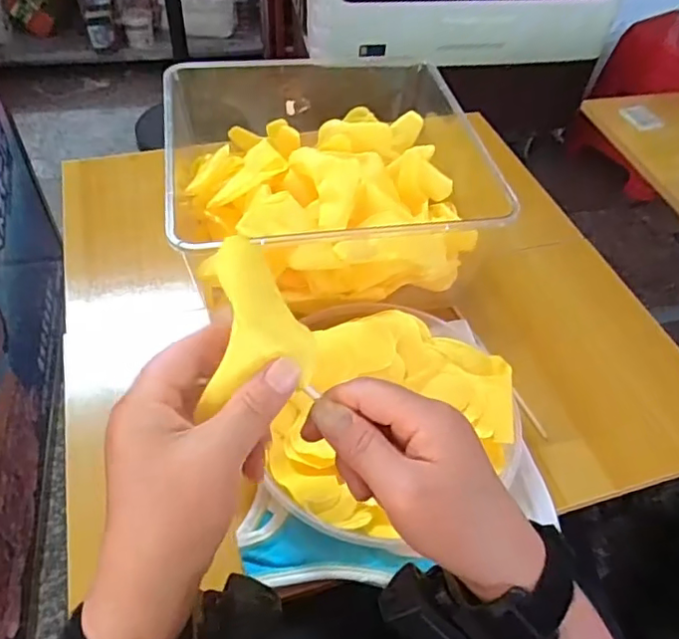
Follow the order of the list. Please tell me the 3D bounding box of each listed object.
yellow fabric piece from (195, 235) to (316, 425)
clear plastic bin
[{"bbox_3d":[-0.038,0.004,0.300,0.053,0.014,0.087,7,82,-22],"label":"yellow fabric piece"},{"bbox_3d":[-0.019,-0.140,0.632,0.300,0.146,0.278,-5,50,-9],"label":"clear plastic bin"}]

